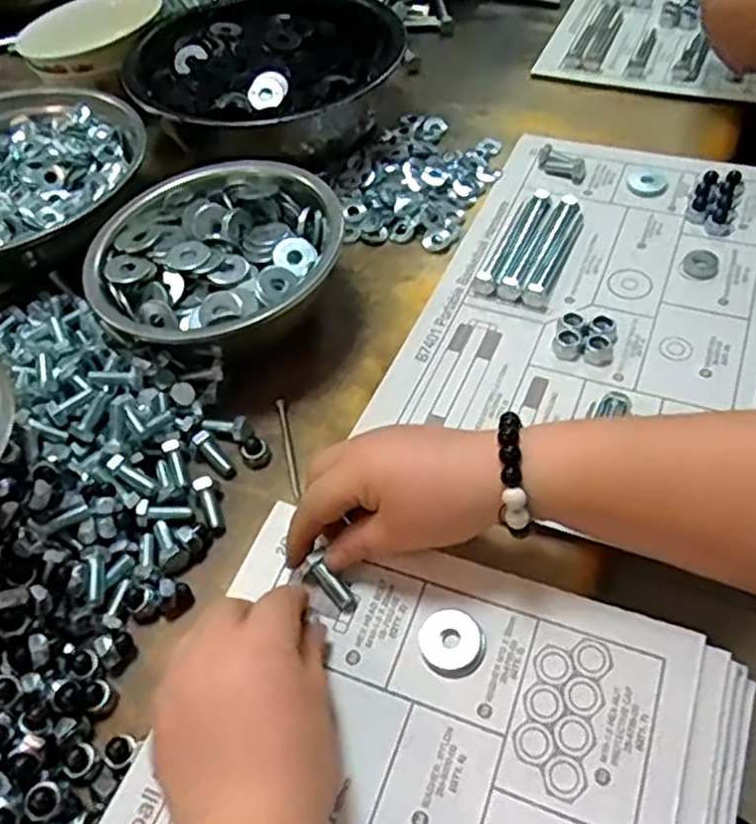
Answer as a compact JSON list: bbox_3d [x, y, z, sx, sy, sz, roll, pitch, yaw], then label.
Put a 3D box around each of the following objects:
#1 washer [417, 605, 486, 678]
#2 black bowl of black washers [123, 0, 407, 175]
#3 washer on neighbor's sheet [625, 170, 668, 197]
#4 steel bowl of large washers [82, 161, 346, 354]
[{"bbox_3d":[0.035,0.109,0.345,0.030,0.004,0.031,-2,52,2],"label":"washer"},{"bbox_3d":[-0.096,-0.299,0.662,0.199,0.074,0.222,18,56,17],"label":"black bowl of black washers"},{"bbox_3d":[0.218,-0.187,0.589,0.032,0.004,0.031,7,53,10],"label":"washer on neighbor's sheet"},{"bbox_3d":[-0.113,-0.100,0.514,0.172,0.066,0.171,32,61,25],"label":"steel bowl of large washers"}]

